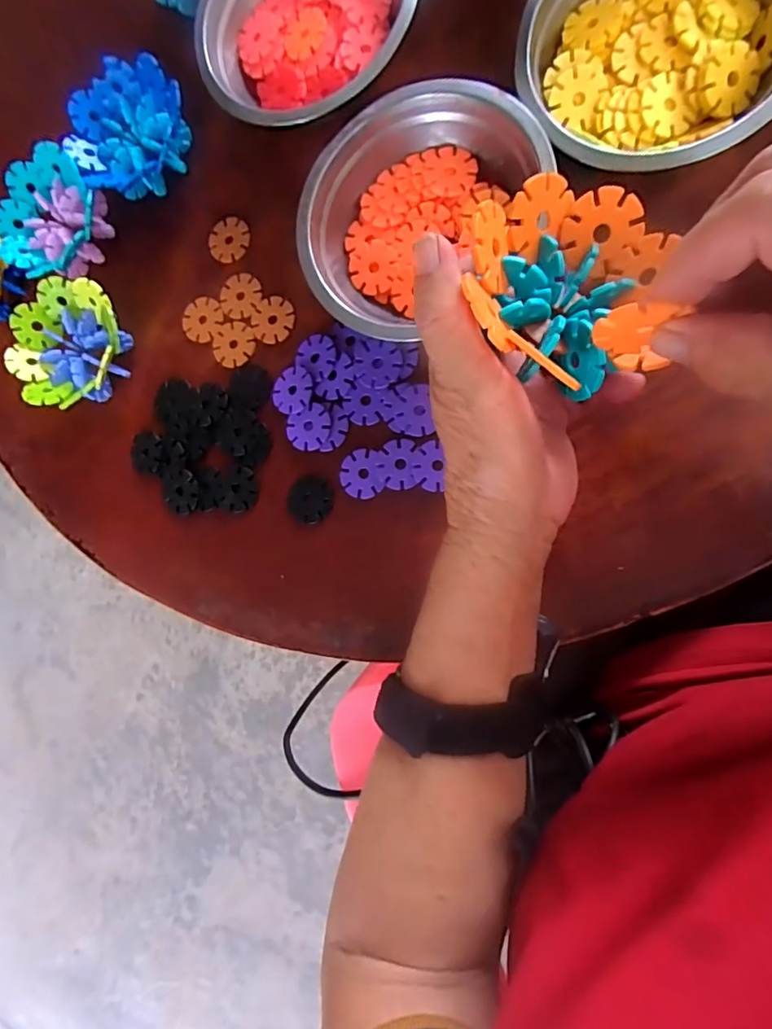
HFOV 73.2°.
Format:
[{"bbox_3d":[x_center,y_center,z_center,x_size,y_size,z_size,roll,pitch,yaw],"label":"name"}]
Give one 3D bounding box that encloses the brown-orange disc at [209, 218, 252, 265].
[{"bbox_3d":[-0.112,-0.197,0.372,0.029,0.004,0.032,24,93,15],"label":"brown-orange disc"}]

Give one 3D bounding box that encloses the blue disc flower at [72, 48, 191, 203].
[{"bbox_3d":[-0.177,-0.271,0.370,0.080,0.036,0.074,-1,87,15],"label":"blue disc flower"}]

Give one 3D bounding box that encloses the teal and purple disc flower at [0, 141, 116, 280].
[{"bbox_3d":[-0.243,-0.216,0.384,0.078,0.039,0.083,-1,87,15],"label":"teal and purple disc flower"}]

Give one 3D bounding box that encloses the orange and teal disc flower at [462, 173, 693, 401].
[{"bbox_3d":[0.068,-0.089,0.195,0.072,0.046,0.080,16,92,9],"label":"orange and teal disc flower"}]

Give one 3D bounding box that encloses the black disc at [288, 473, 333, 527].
[{"bbox_3d":[-0.051,-0.010,0.345,0.032,0.004,0.032,-1,87,15],"label":"black disc"}]

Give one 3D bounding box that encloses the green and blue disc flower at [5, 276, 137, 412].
[{"bbox_3d":[-0.225,-0.121,0.377,0.080,0.039,0.084,-1,87,15],"label":"green and blue disc flower"}]

